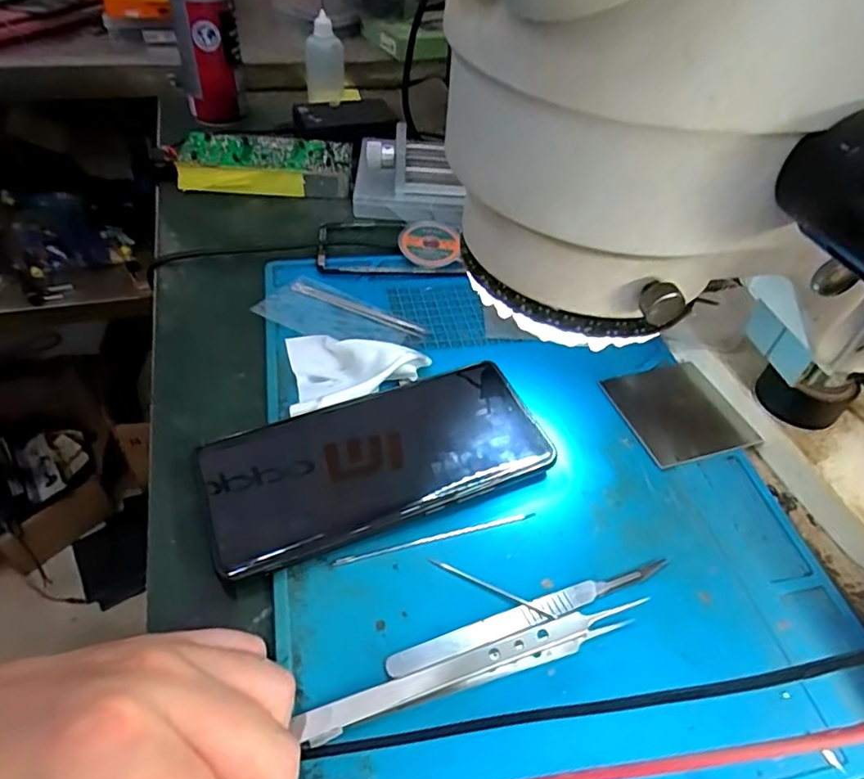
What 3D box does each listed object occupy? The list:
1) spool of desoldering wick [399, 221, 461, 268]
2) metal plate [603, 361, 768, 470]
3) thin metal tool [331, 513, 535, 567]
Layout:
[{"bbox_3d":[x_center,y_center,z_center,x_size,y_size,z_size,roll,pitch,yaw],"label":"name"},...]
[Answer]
[{"bbox_3d":[-0.002,-0.104,0.425,0.042,0.016,0.038,-2,47,-6],"label":"spool of desoldering wick"},{"bbox_3d":[0.149,0.011,0.343,0.076,0.004,0.069,-11,48,-14],"label":"metal plate"},{"bbox_3d":[0.003,0.068,0.274,0.098,0.004,0.004,-12,48,-14],"label":"thin metal tool"}]

